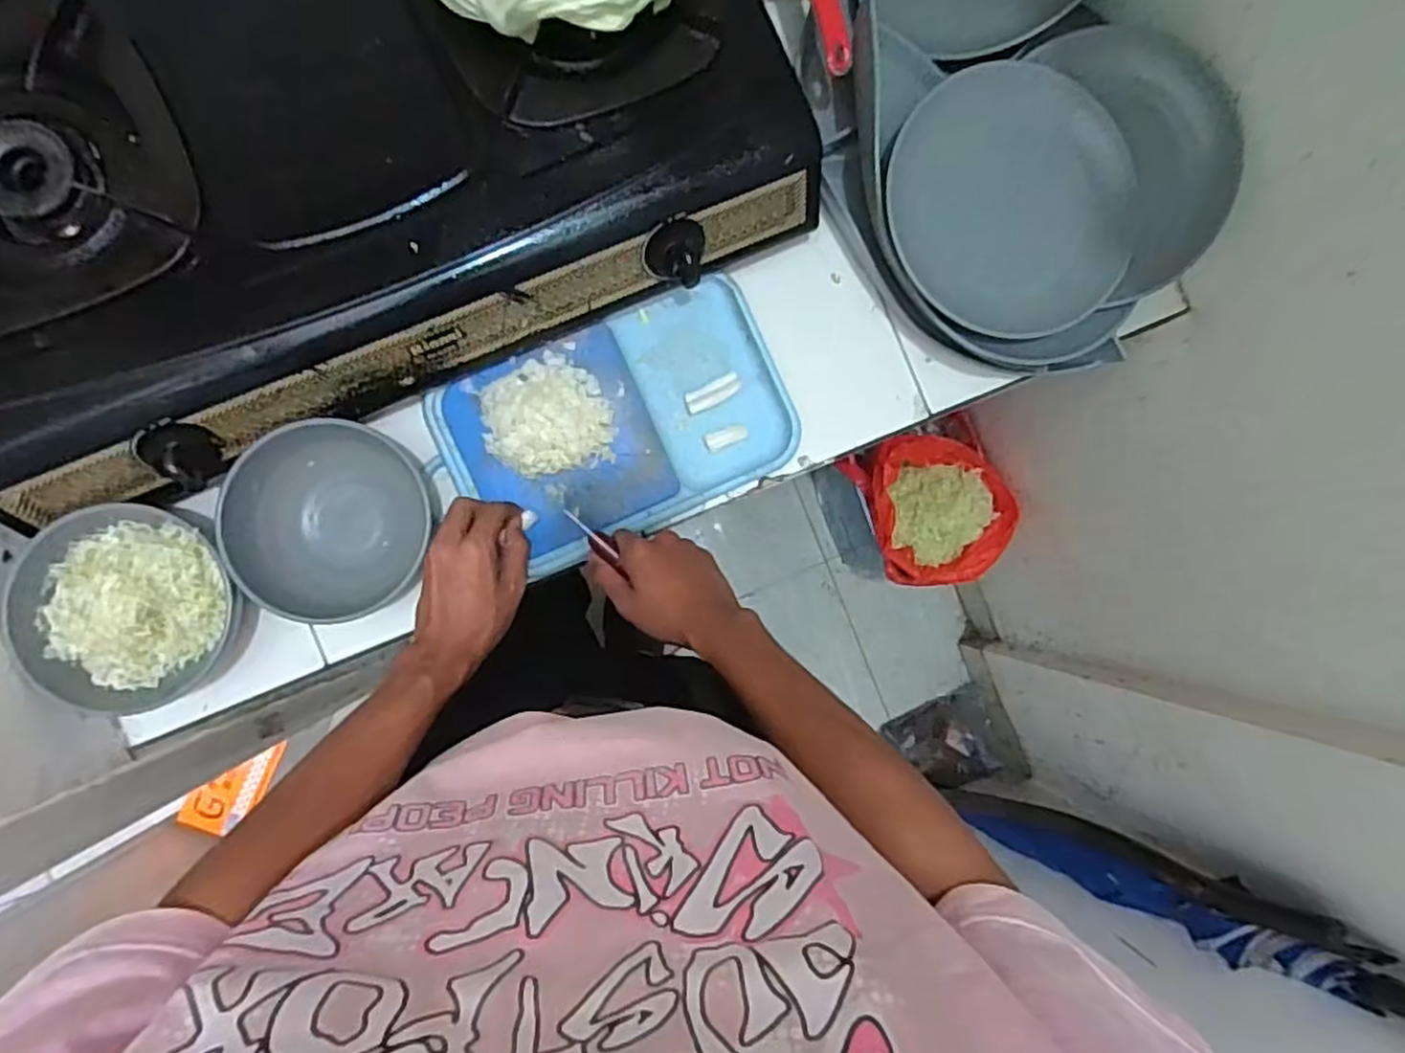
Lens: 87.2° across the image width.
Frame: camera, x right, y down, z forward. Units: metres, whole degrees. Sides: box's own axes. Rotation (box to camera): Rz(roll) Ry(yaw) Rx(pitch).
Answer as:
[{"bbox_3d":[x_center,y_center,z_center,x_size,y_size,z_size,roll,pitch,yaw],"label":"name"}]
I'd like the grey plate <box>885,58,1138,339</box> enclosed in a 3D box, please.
[{"bbox_3d":[0.272,-0.282,0.650,0.202,0.019,0.215,-6,103,4],"label":"grey plate"}]

